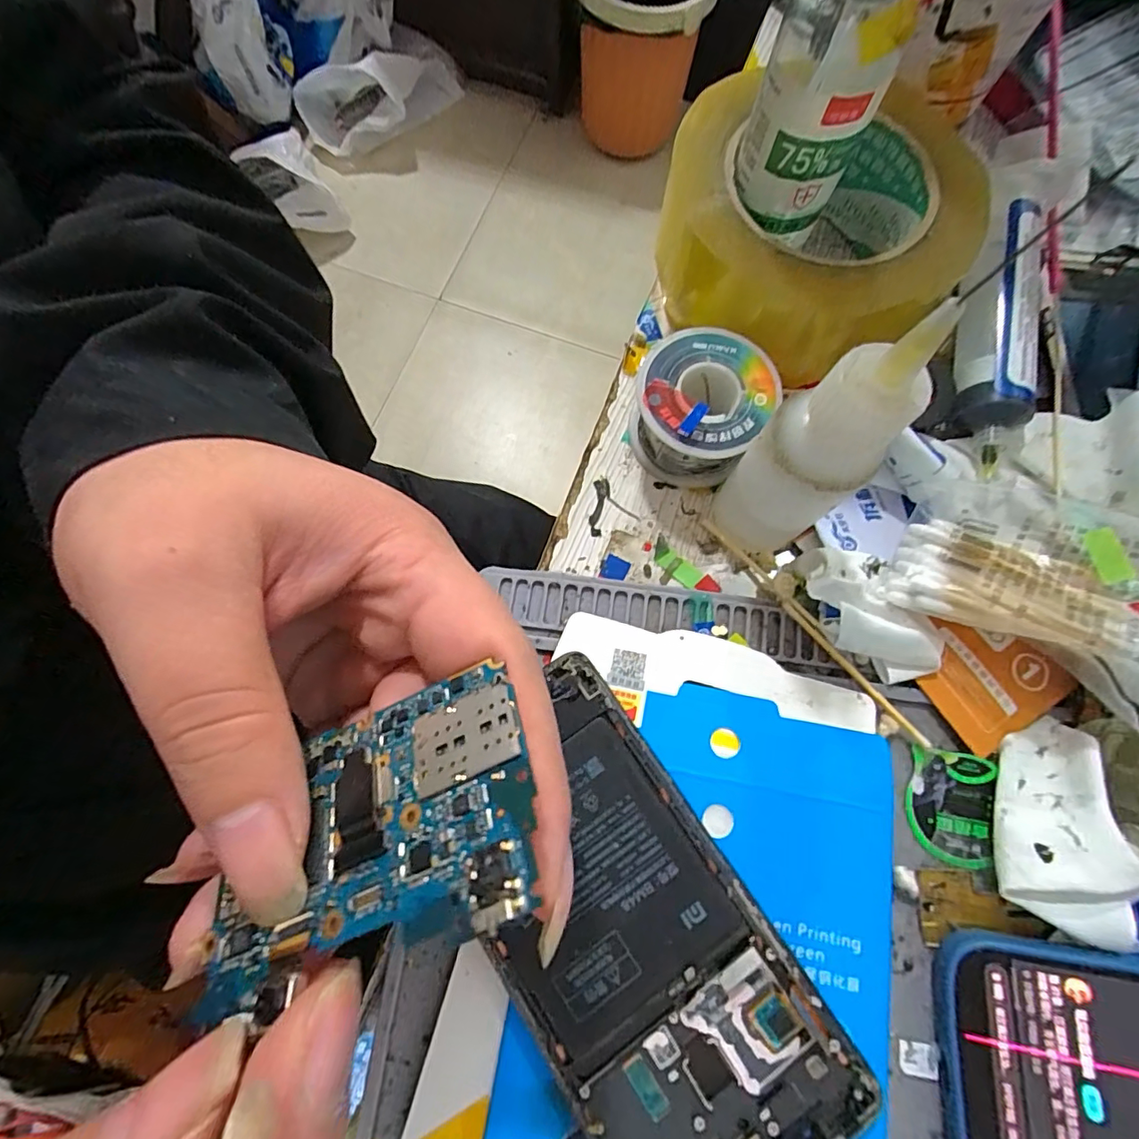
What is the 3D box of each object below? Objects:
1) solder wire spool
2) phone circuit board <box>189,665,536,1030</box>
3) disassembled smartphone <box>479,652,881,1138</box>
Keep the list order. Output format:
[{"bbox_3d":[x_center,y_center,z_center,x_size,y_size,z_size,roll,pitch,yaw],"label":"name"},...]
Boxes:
[{"bbox_3d":[0.052,-0.065,0.212,0.049,0.035,0.053,0,76,-1],"label":"solder wire spool"},{"bbox_3d":[-0.038,0.048,0.100,0.066,0.004,0.045,-25,50,7],"label":"phone circuit board"},{"bbox_3d":[0.017,0.112,0.165,0.076,0.013,0.151,-34,79,-8],"label":"disassembled smartphone"}]

